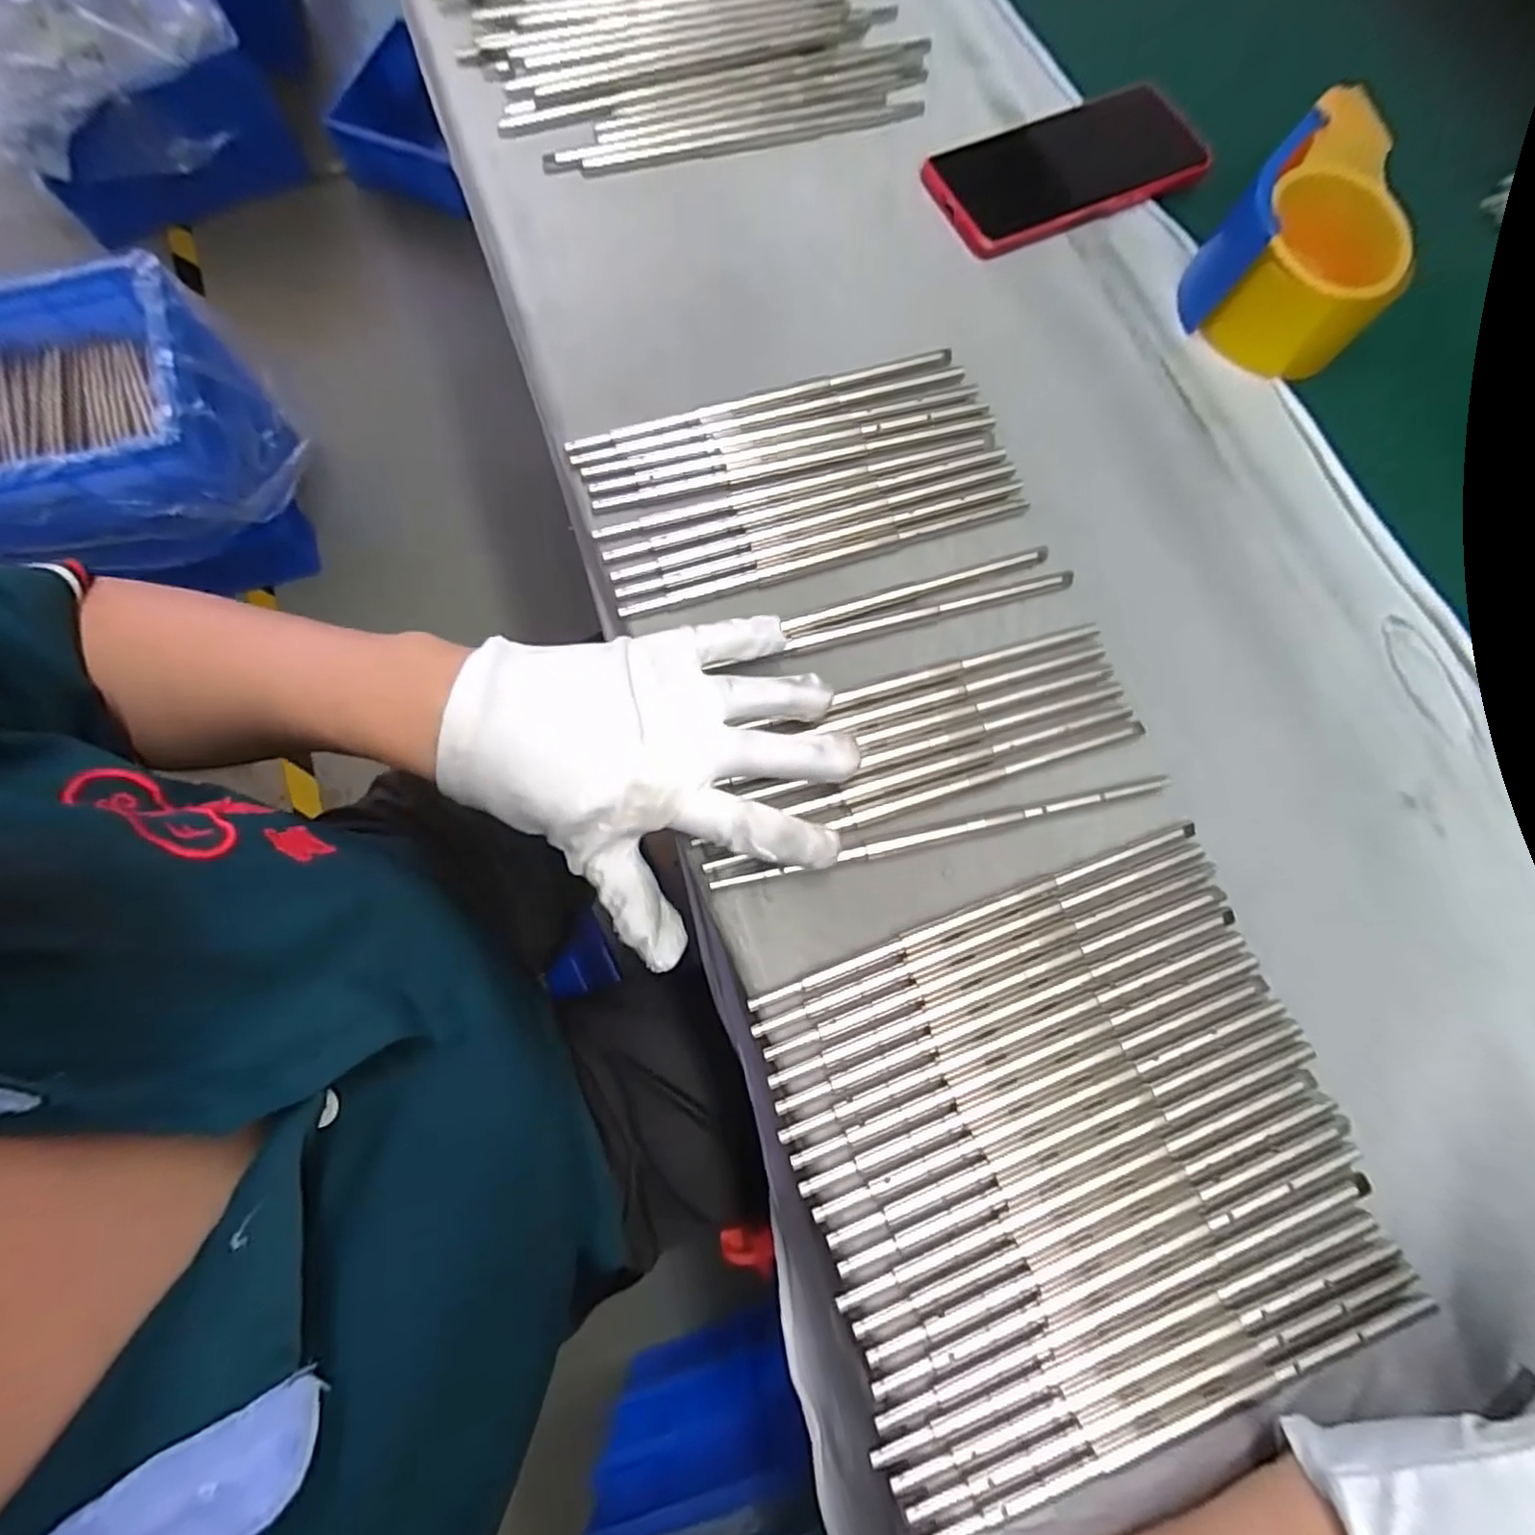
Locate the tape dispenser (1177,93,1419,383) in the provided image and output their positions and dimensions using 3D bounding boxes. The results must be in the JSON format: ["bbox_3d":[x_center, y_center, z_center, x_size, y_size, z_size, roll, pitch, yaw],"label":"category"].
[{"bbox_3d":[0.303,-0.290,0.391,0.095,0.061,0.113,35,77,8],"label":"tape dispenser"}]

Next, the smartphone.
[{"bbox_3d":[0.183,-0.368,0.431,0.159,0.017,0.078,-21,76,-7],"label":"smartphone"}]

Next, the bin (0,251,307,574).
[{"bbox_3d":[-0.930,-0.468,0.964,0.438,0.183,0.296,-23,77,-6],"label":"bin"}]

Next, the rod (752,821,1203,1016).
[{"bbox_3d":[0.092,0.062,0.304,0.209,0.004,0.007,-20,76,-7],"label":"rod"}]

